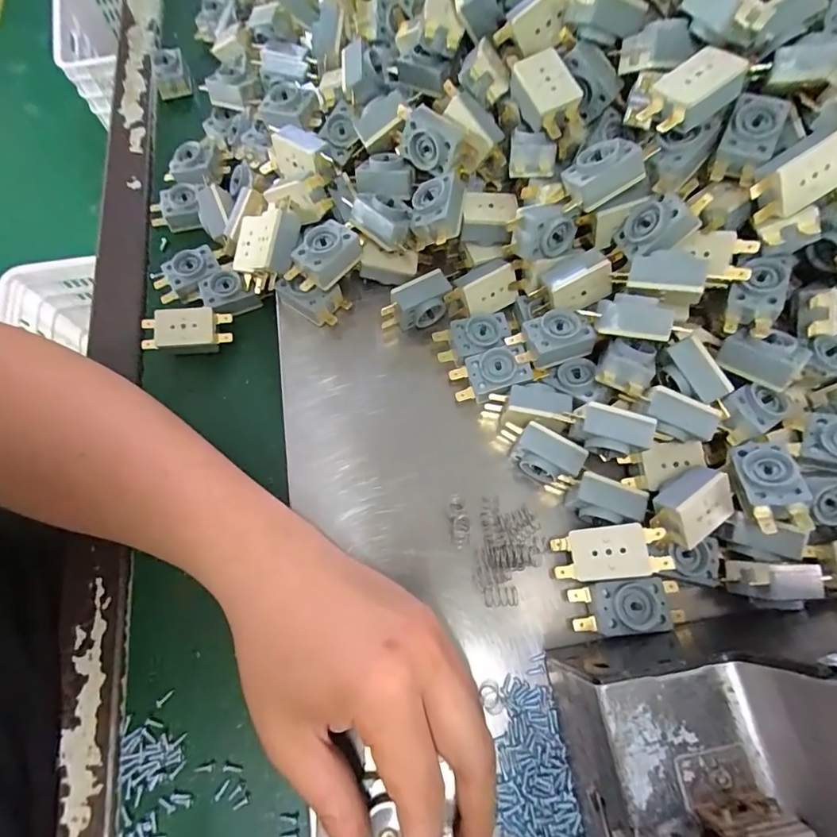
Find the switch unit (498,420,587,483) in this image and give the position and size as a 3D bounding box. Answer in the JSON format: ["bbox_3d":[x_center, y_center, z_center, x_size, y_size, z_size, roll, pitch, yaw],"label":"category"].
[{"bbox_3d":[0.069,0.021,0.271,0.047,0.026,0.023,28,73,11],"label":"switch unit"}]

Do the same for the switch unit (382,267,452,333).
[{"bbox_3d":[-0.002,-0.073,0.303,0.045,0.029,0.020,-24,71,-8],"label":"switch unit"}]

